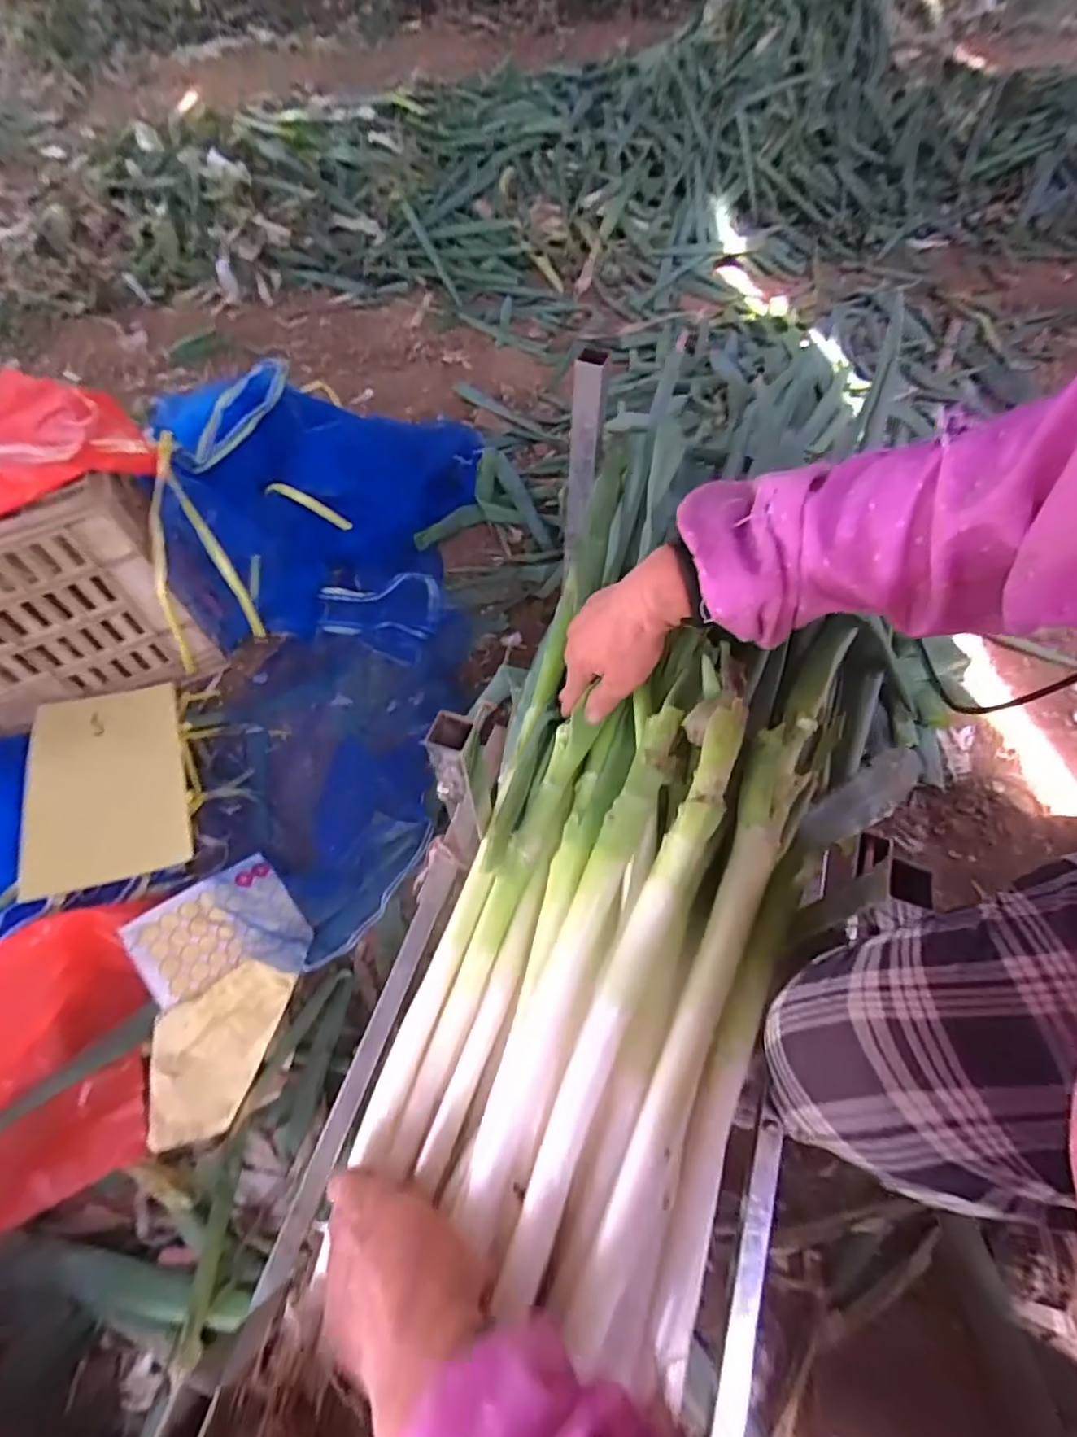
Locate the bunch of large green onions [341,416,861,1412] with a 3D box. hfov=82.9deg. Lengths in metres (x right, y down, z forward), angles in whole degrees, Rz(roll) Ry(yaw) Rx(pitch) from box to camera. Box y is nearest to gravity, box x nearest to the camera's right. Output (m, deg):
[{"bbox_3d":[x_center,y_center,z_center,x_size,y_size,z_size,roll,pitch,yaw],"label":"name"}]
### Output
[{"bbox_3d":[0.071,0.065,0.466,0.250,0.112,0.643,13,74,9],"label":"bunch of large green onions"}]

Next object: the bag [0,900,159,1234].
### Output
[{"bbox_3d":[-0.495,0.331,0.586,0.196,0.116,0.266,-12,57,-5],"label":"bag"}]

